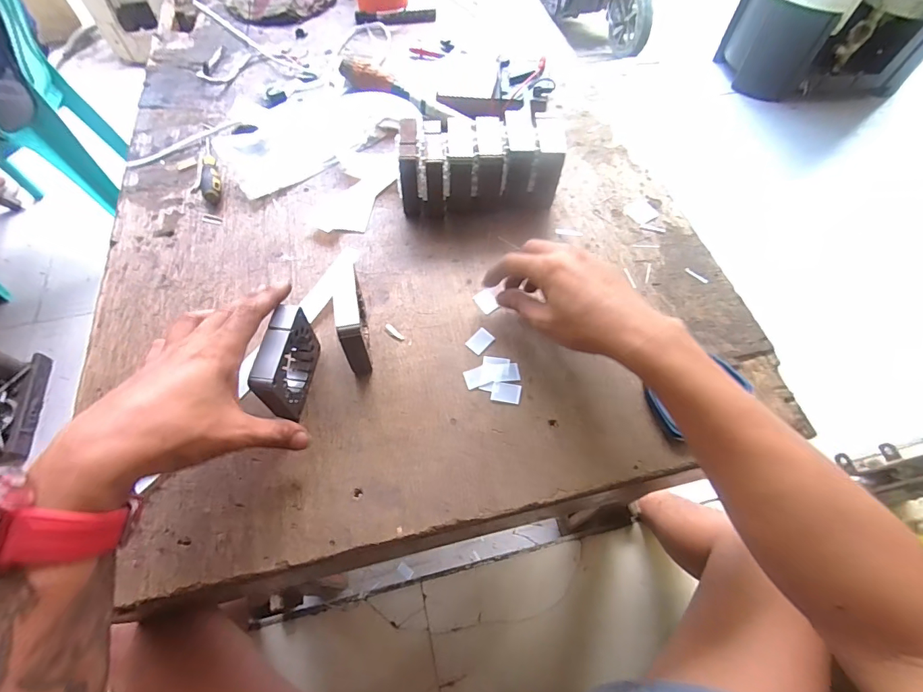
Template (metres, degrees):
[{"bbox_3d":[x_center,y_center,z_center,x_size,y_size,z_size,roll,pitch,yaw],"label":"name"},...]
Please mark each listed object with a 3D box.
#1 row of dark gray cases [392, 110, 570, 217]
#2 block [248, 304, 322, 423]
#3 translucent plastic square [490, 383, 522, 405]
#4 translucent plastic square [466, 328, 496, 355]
[{"bbox_3d":[0.021,-0.204,0.486,0.175,0.075,0.077,-2,61,-3],"label":"row of dark gray cases"},{"bbox_3d":[-0.144,0.015,0.361,0.024,0.077,0.088,1,61,-1],"label":"block"},{"bbox_3d":[0.041,0.042,0.393,0.026,0.004,0.018,9,62,3],"label":"translucent plastic square"},{"bbox_3d":[0.018,-0.005,0.417,0.019,0.004,0.025,38,67,17],"label":"translucent plastic square"}]

